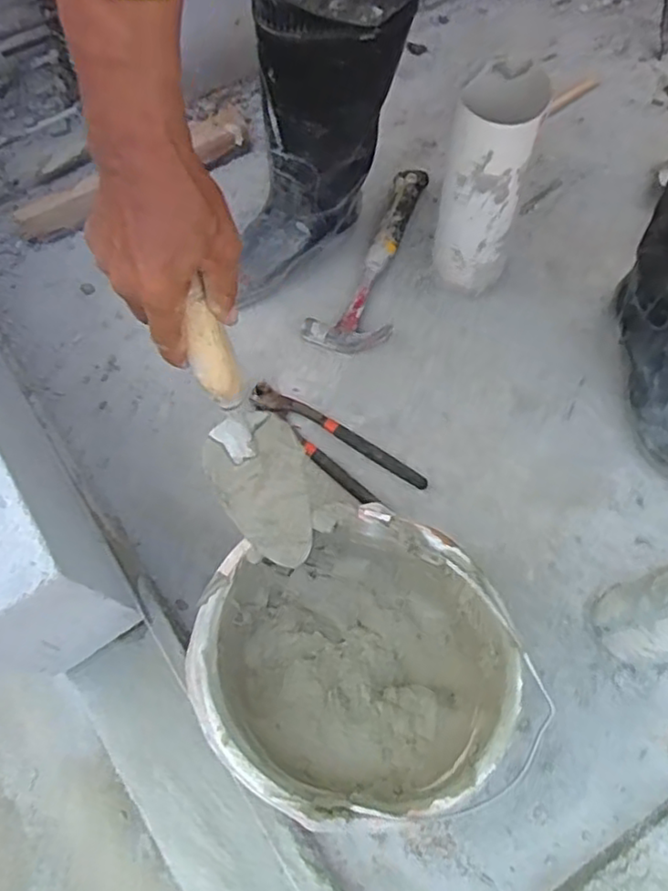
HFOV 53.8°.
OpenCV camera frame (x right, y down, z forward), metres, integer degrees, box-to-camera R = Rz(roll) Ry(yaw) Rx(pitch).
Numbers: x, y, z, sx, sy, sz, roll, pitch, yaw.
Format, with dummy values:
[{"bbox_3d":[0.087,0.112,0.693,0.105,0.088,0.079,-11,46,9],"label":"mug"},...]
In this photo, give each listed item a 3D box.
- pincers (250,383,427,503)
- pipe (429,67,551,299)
[{"bbox_3d":[-0.002,-0.003,0.728,0.210,0.029,0.064,38,70,18],"label":"pincers"},{"bbox_3d":[0.154,-0.266,0.700,0.079,0.245,0.085,12,67,6],"label":"pipe"}]

